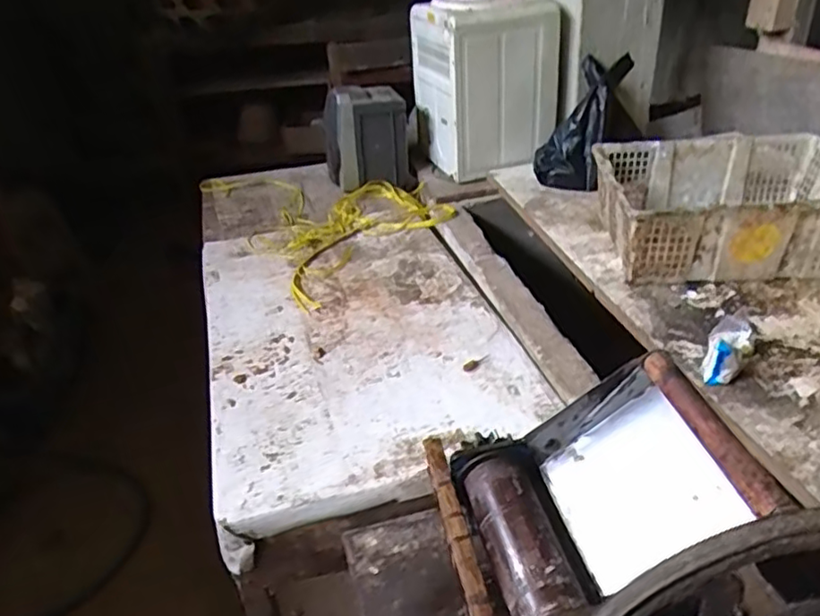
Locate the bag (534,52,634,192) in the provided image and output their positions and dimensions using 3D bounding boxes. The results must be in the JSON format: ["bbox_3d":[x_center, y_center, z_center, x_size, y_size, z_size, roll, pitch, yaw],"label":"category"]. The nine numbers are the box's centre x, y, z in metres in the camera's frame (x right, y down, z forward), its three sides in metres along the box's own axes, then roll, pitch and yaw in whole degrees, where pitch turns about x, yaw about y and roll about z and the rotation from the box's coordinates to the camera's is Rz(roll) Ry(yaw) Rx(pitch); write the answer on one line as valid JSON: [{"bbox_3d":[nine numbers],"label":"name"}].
[{"bbox_3d":[0.431,-0.463,1.554,0.165,0.346,0.098,25,5,39],"label":"bag"}]

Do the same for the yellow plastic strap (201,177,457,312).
[{"bbox_3d":[-0.208,-0.264,1.684,0.502,0.041,0.822,-21,37,-23],"label":"yellow plastic strap"}]

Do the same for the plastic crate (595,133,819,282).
[{"bbox_3d":[0.634,-0.200,1.271,0.461,0.185,0.346,-1,34,6],"label":"plastic crate"}]

